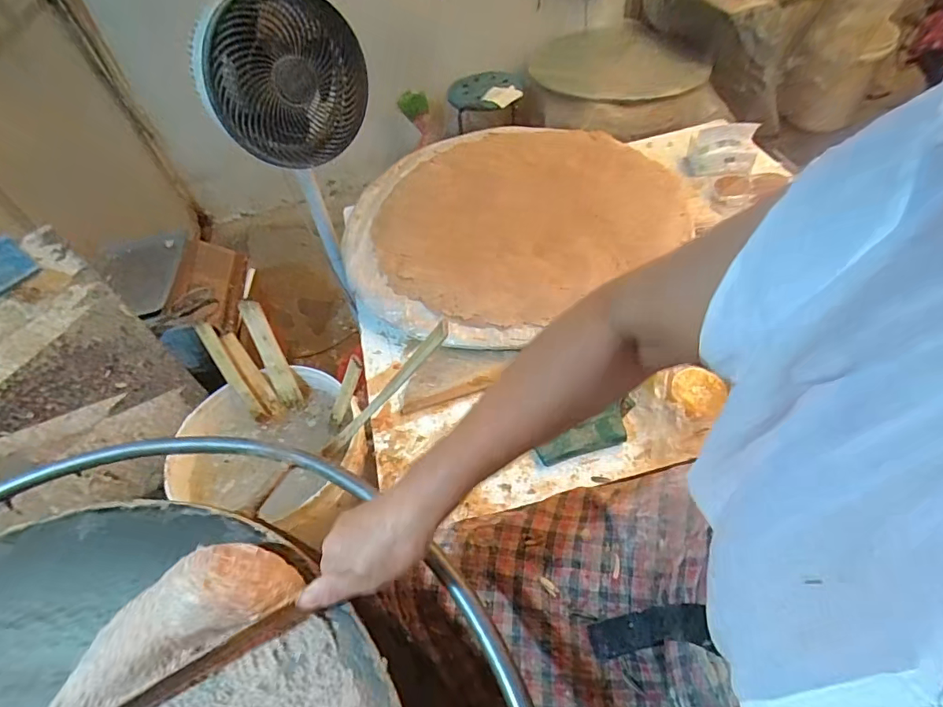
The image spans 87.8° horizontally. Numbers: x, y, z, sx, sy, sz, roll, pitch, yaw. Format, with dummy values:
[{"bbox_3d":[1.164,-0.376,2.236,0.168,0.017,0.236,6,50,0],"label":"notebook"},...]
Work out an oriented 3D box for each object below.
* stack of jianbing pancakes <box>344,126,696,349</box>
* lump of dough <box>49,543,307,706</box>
[{"bbox_3d":[0.080,-0.287,0.988,0.697,0.041,0.622,-31,53,-17],"label":"stack of jianbing pancakes"},{"bbox_3d":[-0.238,0.211,0.381,0.190,0.069,0.069,-25,51,-14],"label":"lump of dough"}]

